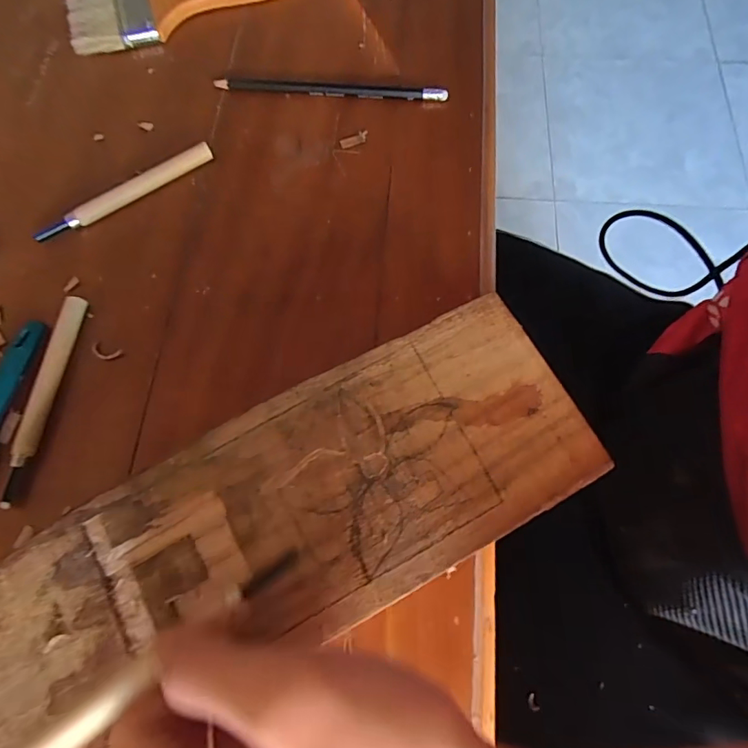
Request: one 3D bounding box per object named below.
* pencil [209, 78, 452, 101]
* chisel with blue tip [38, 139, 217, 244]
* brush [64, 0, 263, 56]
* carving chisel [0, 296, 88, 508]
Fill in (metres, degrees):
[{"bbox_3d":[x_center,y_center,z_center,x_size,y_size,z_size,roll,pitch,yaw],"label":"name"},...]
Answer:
[{"bbox_3d":[-0.033,-0.215,0.352,0.173,0.008,0.009,6,70,2],"label":"pencil"},{"bbox_3d":[-0.172,-0.126,0.324,0.128,0.011,0.012,-34,73,-11],"label":"chisel with blue tip"},{"bbox_3d":[-0.153,-0.307,0.381,0.187,0.014,0.067,-19,71,-6],"label":"brush"},{"bbox_3d":[-0.196,0.012,0.277,0.012,0.009,0.125,6,70,3],"label":"carving chisel"}]

